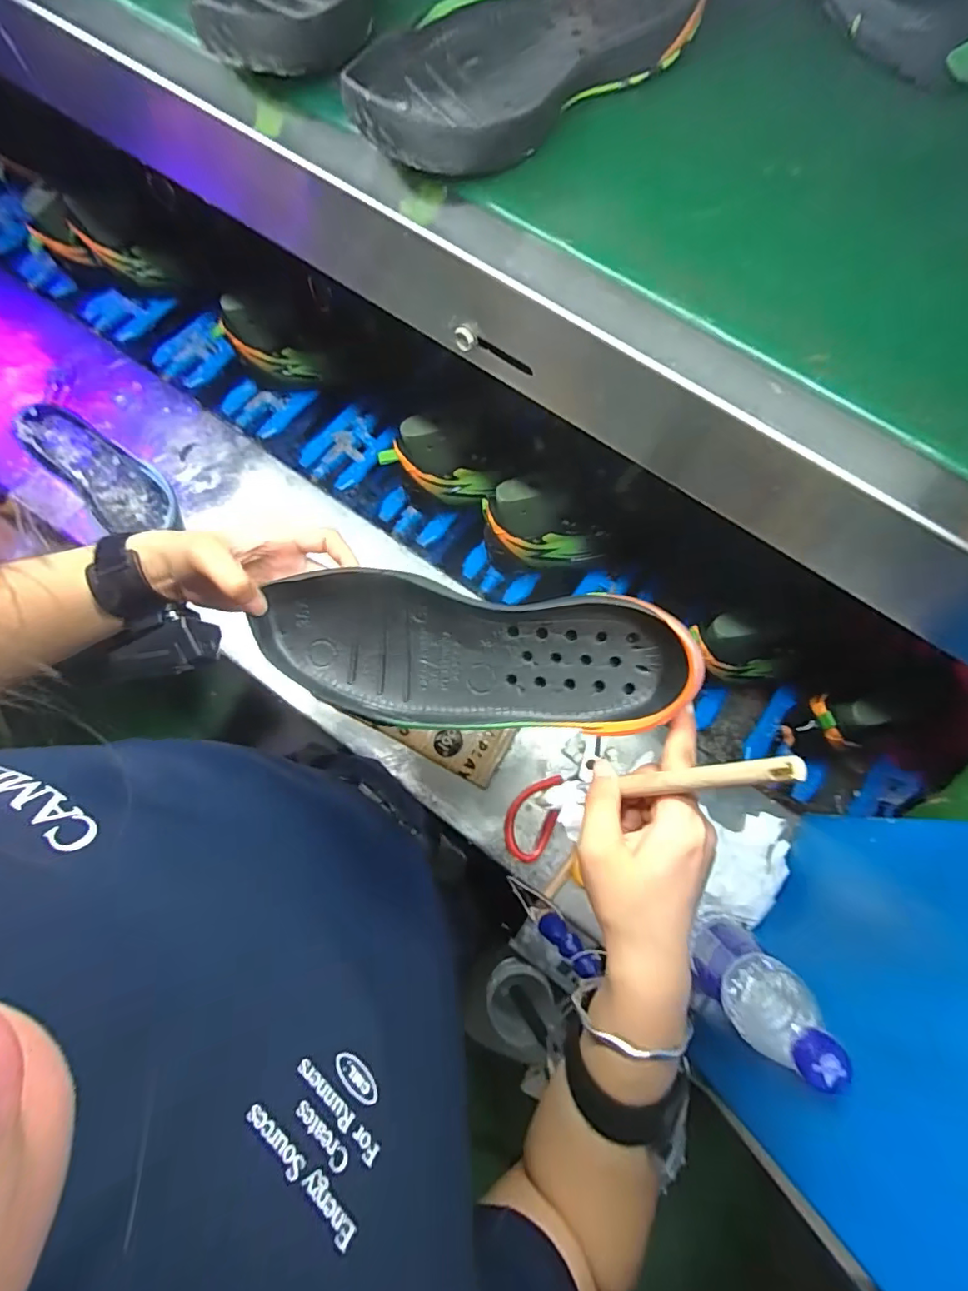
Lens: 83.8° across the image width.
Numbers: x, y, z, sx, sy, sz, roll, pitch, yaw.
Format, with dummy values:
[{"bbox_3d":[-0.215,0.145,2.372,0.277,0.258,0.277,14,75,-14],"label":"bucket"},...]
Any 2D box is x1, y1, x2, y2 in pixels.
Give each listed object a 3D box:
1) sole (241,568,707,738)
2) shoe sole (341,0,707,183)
[{"bbox_3d":[-0.017,0.004,0.336,0.271,0.045,0.093,5,79,12],"label":"sole"},{"bbox_3d":[0.026,-0.382,0.337,0.272,0.045,0.109,-41,80,-12],"label":"shoe sole"}]

